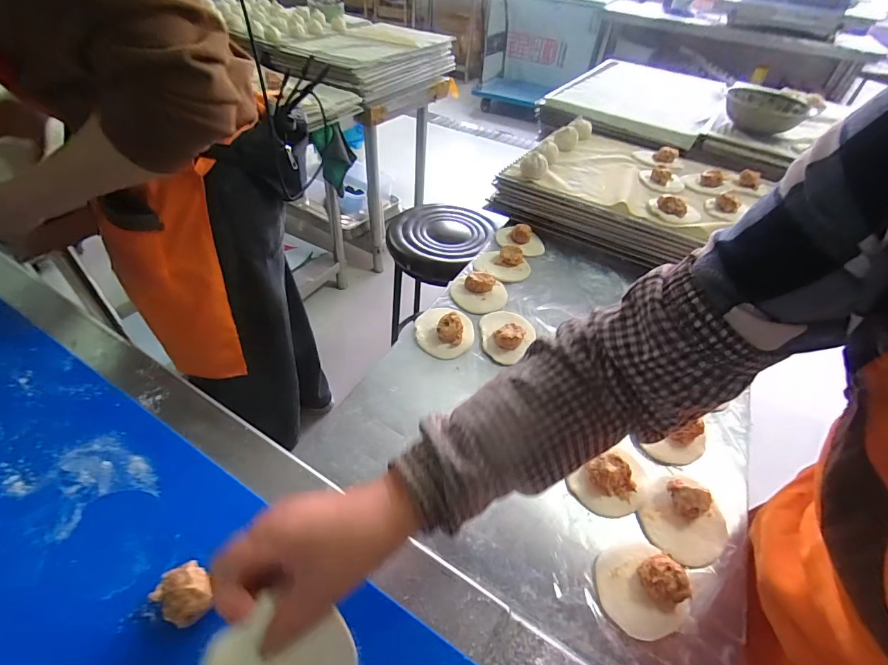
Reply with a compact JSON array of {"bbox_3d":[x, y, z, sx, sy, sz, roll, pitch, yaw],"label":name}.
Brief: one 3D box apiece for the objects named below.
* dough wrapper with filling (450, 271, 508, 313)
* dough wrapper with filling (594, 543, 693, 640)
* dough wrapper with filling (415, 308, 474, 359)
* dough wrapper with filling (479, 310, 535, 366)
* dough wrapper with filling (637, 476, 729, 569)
[{"bbox_3d":[0.058,-0.075,0.691,0.094,0.030,0.082,22,47,15],"label":"dough wrapper with filling"},{"bbox_3d":[0.193,0.242,0.399,0.081,0.036,0.077,3,45,-3],"label":"dough wrapper with filling"},{"bbox_3d":[0.002,-0.011,0.627,0.090,0.035,0.101,8,45,2],"label":"dough wrapper with filling"},{"bbox_3d":[0.093,-0.006,0.634,0.084,0.028,0.099,32,51,24],"label":"dough wrapper with filling"},{"bbox_3d":[0.264,0.196,0.448,0.087,0.039,0.096,29,49,21],"label":"dough wrapper with filling"}]

